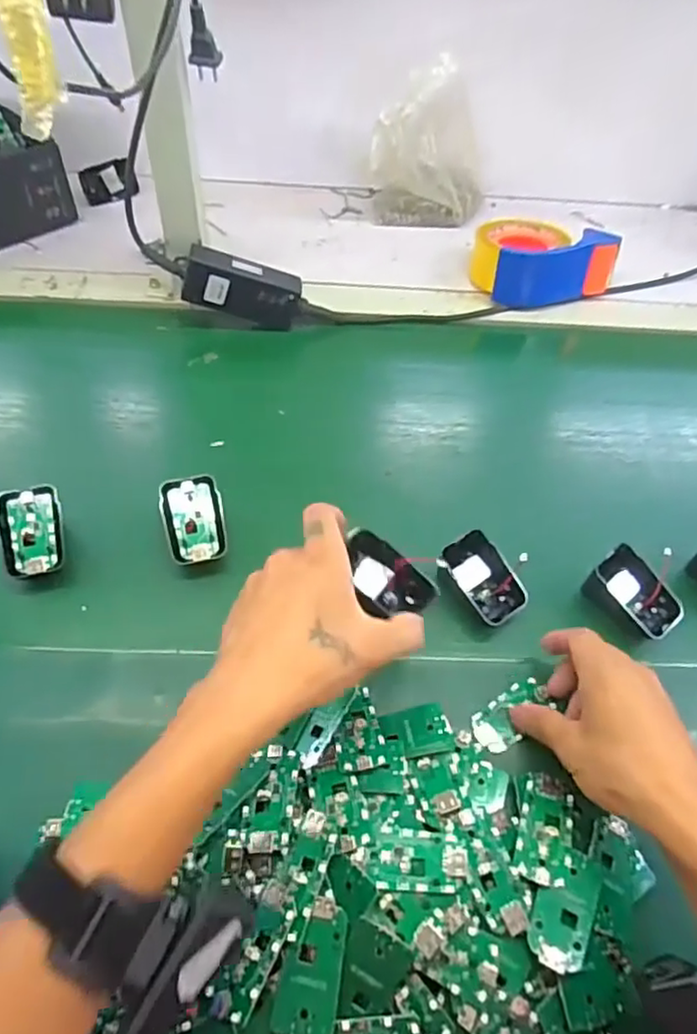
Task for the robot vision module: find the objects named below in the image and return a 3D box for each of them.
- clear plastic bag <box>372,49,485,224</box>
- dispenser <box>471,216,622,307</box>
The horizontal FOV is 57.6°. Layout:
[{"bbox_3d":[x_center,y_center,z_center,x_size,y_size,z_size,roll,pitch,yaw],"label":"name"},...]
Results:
[{"bbox_3d":[0.098,-0.453,0.772,0.148,0.176,0.075,-4,54,-7],"label":"clear plastic bag"},{"bbox_3d":[0.215,-0.301,0.728,0.141,0.067,0.108,-7,54,-10],"label":"dispenser"}]

